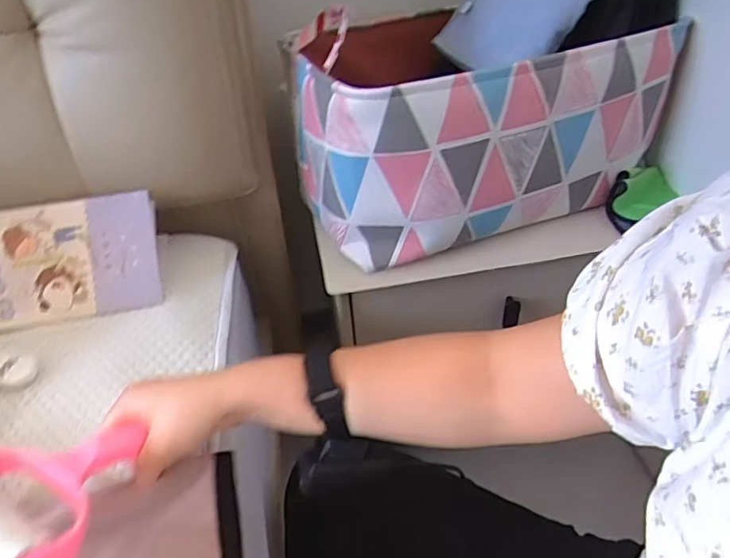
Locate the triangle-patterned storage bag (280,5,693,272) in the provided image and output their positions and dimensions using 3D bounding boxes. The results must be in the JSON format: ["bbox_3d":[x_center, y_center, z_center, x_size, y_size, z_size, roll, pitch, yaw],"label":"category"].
[{"bbox_3d":[0.129,-0.215,0.740,0.428,0.215,0.296,-21,43,-18],"label":"triangle-patterned storage bag"}]

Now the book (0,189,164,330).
[{"bbox_3d":[-0.346,-0.026,0.637,0.205,0.014,0.142,-10,79,-5],"label":"book"}]

